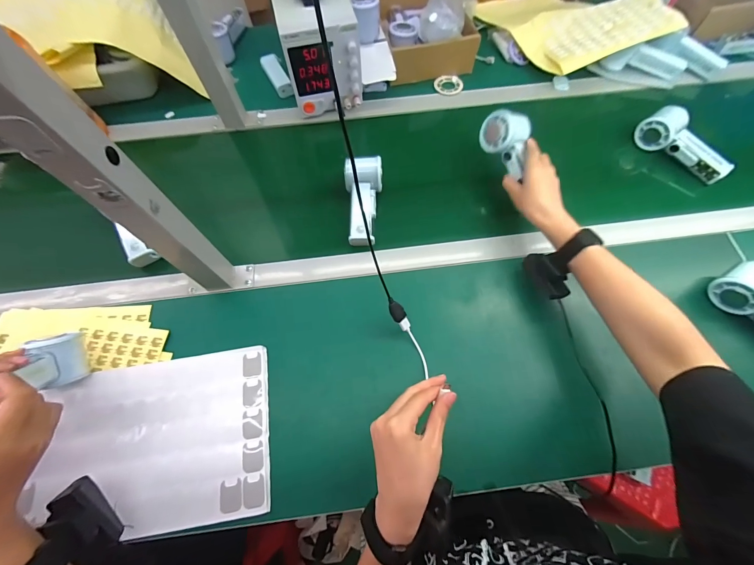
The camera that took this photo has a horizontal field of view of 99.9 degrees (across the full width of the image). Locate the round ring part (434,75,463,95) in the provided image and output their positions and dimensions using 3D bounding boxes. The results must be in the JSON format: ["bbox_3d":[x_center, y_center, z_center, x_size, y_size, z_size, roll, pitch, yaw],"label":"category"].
[{"bbox_3d":[0.148,-0.410,0.657,0.057,0.007,0.048,7,66,5],"label":"round ring part"}]

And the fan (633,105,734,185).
[{"bbox_3d":[0.533,-0.236,0.547,0.043,0.057,0.156,-33,70,-13],"label":"fan"}]

